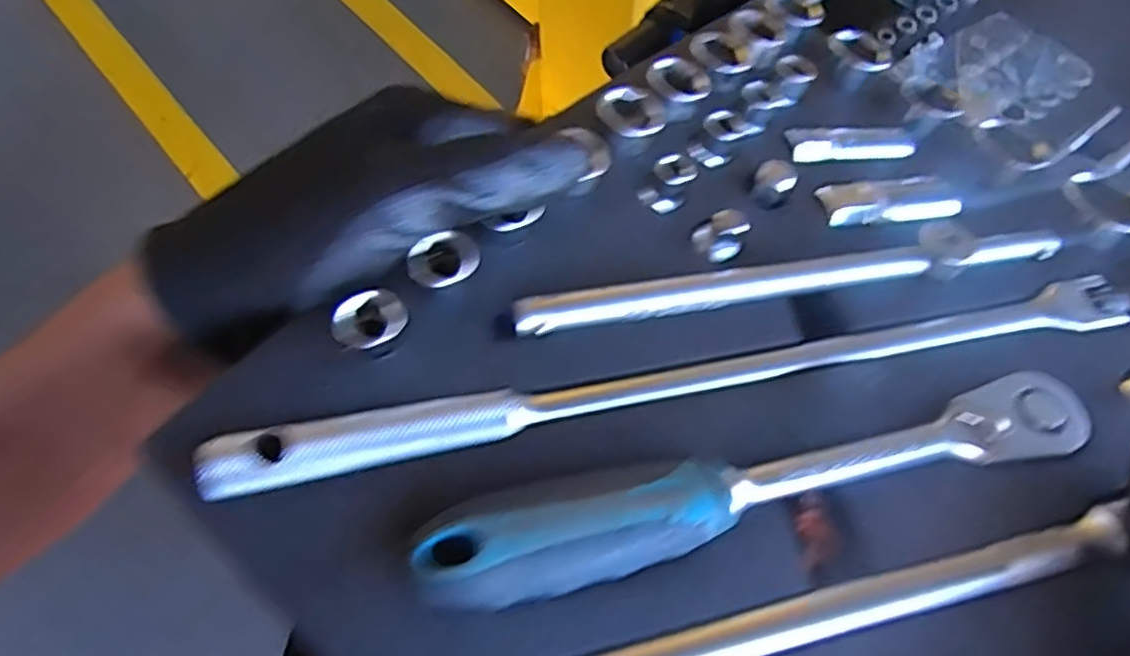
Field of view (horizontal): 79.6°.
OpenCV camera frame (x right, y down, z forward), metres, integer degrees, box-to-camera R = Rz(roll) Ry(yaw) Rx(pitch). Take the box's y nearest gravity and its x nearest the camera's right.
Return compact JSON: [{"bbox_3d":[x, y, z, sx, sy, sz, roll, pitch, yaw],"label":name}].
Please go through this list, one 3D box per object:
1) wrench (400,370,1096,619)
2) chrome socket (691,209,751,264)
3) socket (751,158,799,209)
[{"bbox_3d":[0.073,0.050,0.226,0.237,0.031,0.032,-14,65,-7],"label":"wrench"},{"bbox_3d":[0.063,-0.037,0.273,0.020,0.018,0.013,-2,64,-1],"label":"chrome socket"},{"bbox_3d":[0.089,-0.062,0.291,0.016,0.012,0.018,30,68,13],"label":"socket"}]

